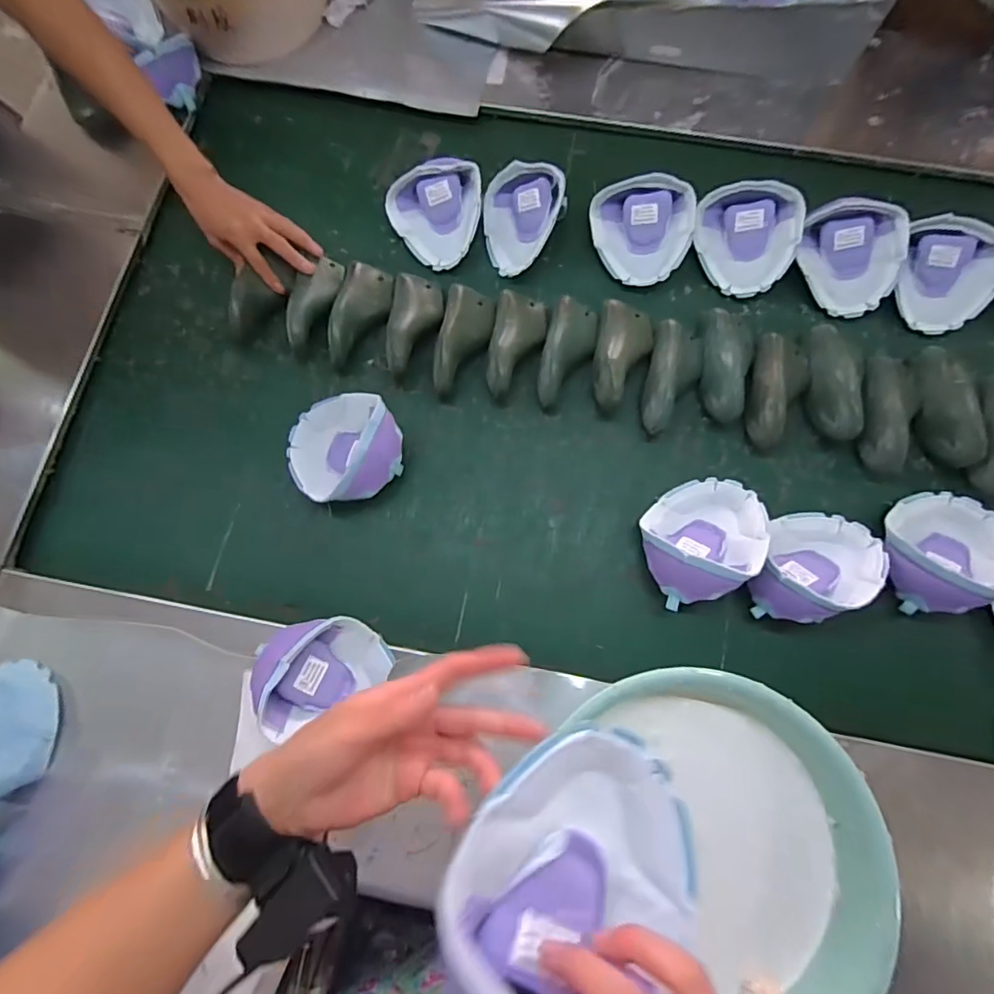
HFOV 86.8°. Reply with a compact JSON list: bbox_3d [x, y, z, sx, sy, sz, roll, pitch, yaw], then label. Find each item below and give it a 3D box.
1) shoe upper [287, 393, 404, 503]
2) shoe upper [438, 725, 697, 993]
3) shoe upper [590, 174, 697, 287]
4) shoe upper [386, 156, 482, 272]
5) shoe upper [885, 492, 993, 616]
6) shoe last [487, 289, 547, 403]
[{"bbox_3d":[-0.190,-0.062,0.641,0.145,0.062,0.131,-2,79,-1],"label":"shoe upper"},{"bbox_3d":[0.033,0.203,0.282,0.146,0.062,0.120,-26,75,-29],"label":"shoe upper"},{"bbox_3d":[0.195,-0.360,0.707,0.123,0.062,0.133,1,79,-1],"label":"shoe upper"},{"bbox_3d":[-0.085,-0.393,0.730,0.126,0.069,0.131,0,79,-1],"label":"shoe upper"},{"bbox_3d":[0.530,0.058,0.604,0.145,0.059,0.131,-8,79,-3],"label":"shoe upper"},{"bbox_3d":[0.027,-0.201,0.680,0.067,0.042,0.157,9,79,1],"label":"shoe last"}]

